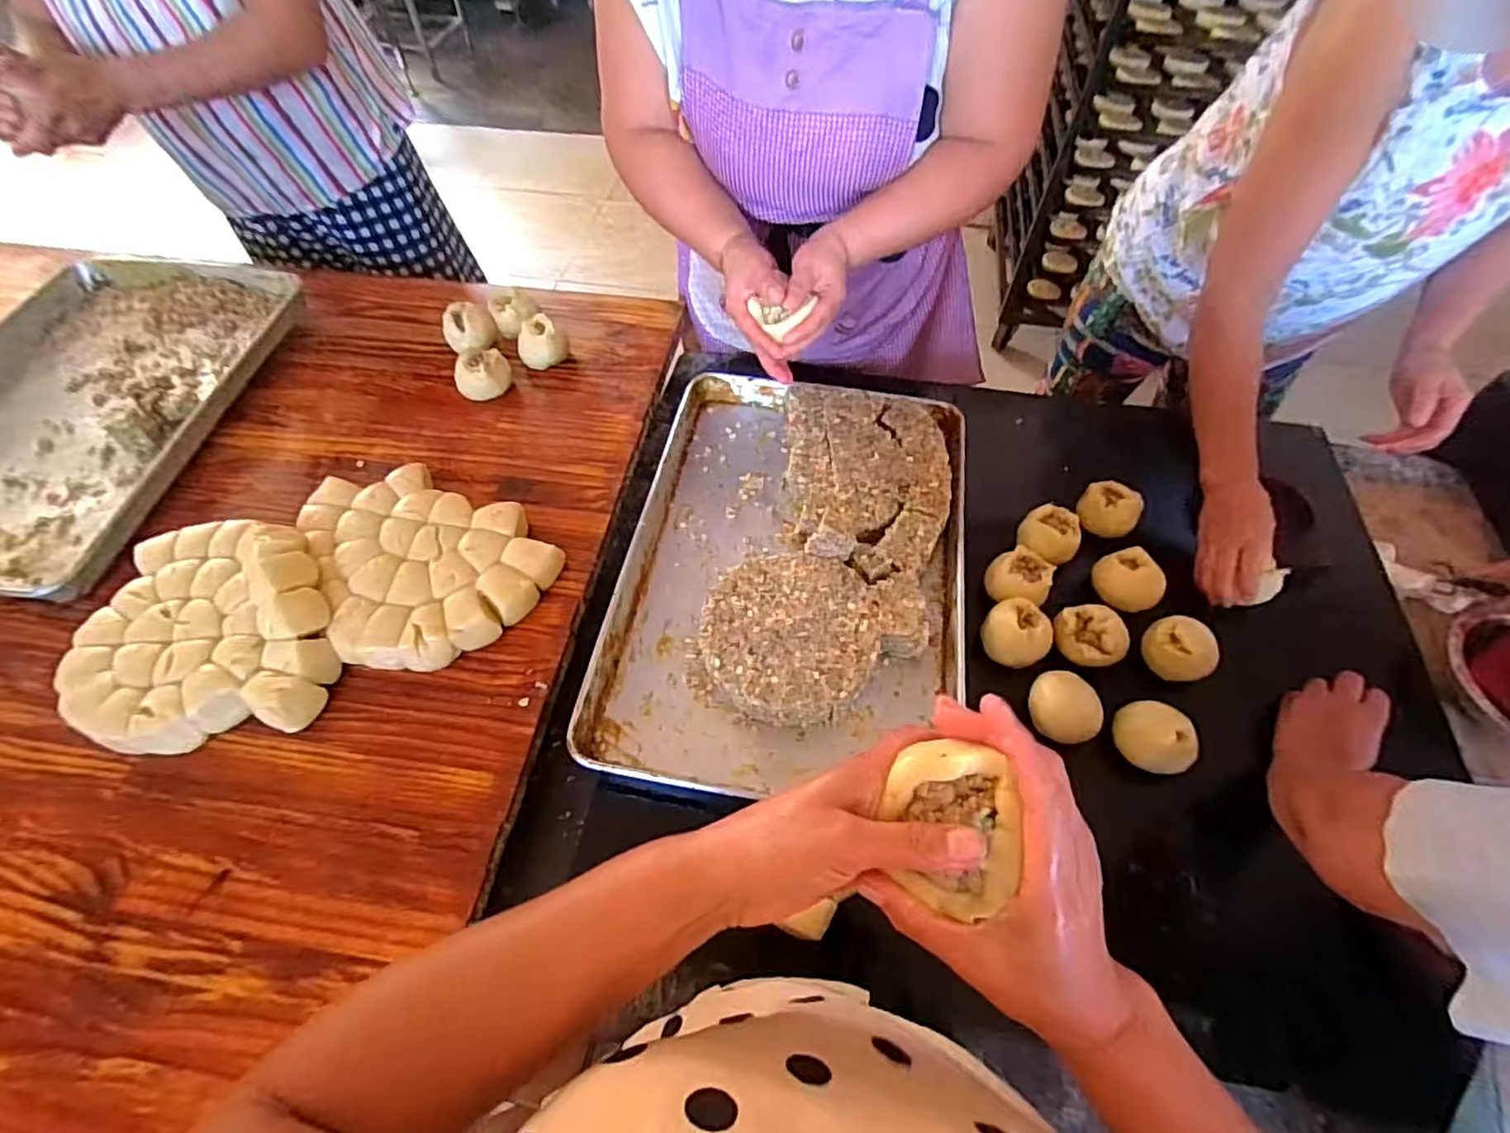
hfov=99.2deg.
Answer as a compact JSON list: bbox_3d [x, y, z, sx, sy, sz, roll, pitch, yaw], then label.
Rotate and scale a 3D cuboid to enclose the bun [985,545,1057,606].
[{"bbox_3d":[0.317,0.017,0.777,0.073,0.041,0.071,21,60,13],"label":"bun"}]

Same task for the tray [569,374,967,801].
[{"bbox_3d":[0.048,-0.012,0.801,0.409,0.062,0.592,8,59,6],"label":"tray"}]

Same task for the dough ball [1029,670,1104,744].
[{"bbox_3d":[0.334,0.153,0.696,0.067,0.053,0.077,-11,58,-7],"label":"dough ball"}]

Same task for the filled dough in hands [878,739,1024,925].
[{"bbox_3d":[0.090,0.120,0.296,0.052,0.033,0.069,-5,58,-2],"label":"filled dough in hands"}]

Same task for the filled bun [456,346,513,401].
[{"bbox_3d":[-0.395,-0.280,0.932,0.079,0.060,0.079,-27,61,-15],"label":"filled bun"}]

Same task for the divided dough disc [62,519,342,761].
[{"bbox_3d":[-0.587,0.062,0.705,0.252,0.058,0.255,-1,58,1],"label":"divided dough disc"}]

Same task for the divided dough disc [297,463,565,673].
[{"bbox_3d":[-0.388,-0.021,0.766,0.233,0.045,0.291,-30,62,-17],"label":"divided dough disc"}]

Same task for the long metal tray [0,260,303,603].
[{"bbox_3d":[-0.979,-0.226,0.912,0.422,0.057,0.603,2,57,2],"label":"long metal tray"}]

